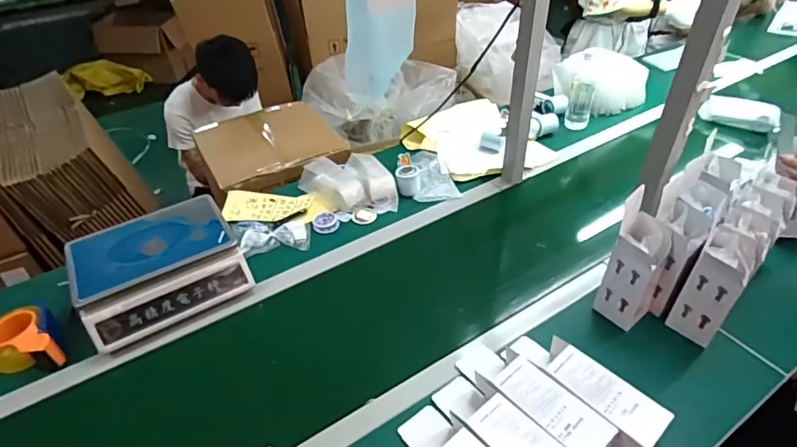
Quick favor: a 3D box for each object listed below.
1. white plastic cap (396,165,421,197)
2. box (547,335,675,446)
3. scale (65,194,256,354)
[{"bbox_3d":[0.025,-0.105,1.166,0.059,0.056,0.059,-2,41,1],"label":"white plastic cap"},{"bbox_3d":[0.293,0.264,0.720,0.079,0.086,0.192,-32,49,-29],"label":"box"},{"bbox_3d":[-0.457,0.083,0.922,0.279,0.119,0.223,-24,45,-22],"label":"scale"}]

